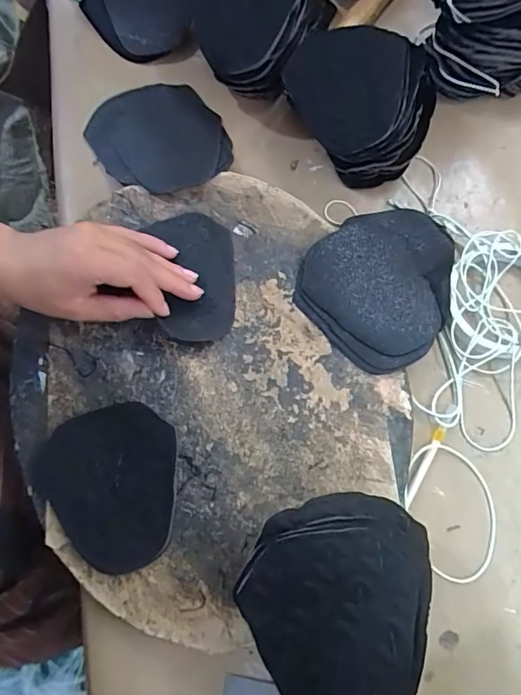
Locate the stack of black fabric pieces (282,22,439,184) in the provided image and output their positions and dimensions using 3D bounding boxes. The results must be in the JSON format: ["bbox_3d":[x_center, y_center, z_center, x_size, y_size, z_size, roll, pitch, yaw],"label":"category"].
[{"bbox_3d":[0.079,-0.204,0.400,0.125,0.069,0.112,22,75,5],"label":"stack of black fabric pieces"}]

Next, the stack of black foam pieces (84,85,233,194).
[{"bbox_3d":[-0.086,-0.181,0.416,0.106,0.014,0.118,-34,78,-10],"label":"stack of black foam pieces"}]

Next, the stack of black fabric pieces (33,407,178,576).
[{"bbox_3d":[-0.108,0.096,0.333,0.095,0.008,0.107,-1,74,-2],"label":"stack of black fabric pieces"}]

